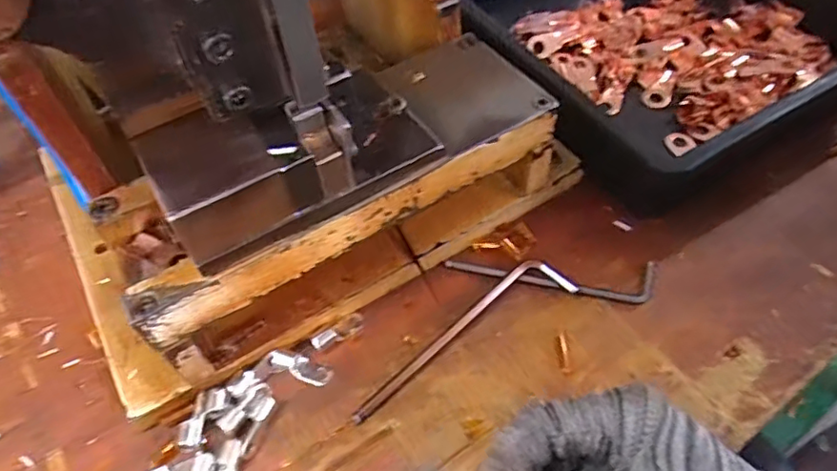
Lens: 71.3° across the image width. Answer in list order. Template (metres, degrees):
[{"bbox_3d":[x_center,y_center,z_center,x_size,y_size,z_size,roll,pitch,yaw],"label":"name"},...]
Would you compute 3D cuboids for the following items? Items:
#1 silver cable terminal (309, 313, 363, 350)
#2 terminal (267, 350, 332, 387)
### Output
[{"bbox_3d":[-0.046,0.056,0.334,0.032,0.007,0.011,-25,54,-33],"label":"silver cable terminal"},{"bbox_3d":[-0.065,0.072,0.322,0.036,0.005,0.013,21,53,-1],"label":"terminal"}]

